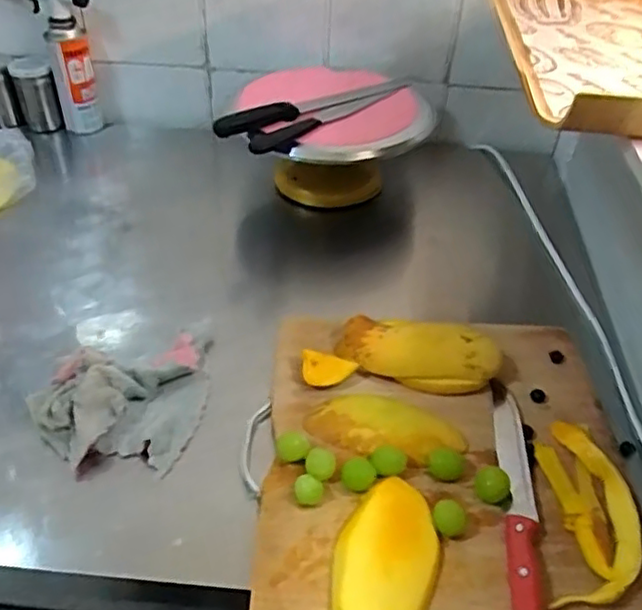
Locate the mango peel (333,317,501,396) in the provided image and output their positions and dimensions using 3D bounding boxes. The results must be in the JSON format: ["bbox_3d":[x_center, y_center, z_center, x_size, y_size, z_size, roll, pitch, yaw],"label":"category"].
[{"bbox_3d":[0.103,0.045,0.683,0.168,0.049,0.079,11,42,10],"label":"mango peel"}]

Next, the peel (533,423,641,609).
[{"bbox_3d":[0.237,0.178,0.566,0.077,0.018,0.174,5,41,3],"label":"peel"}]

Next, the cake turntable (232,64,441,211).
[{"bbox_3d":[0.011,-0.232,0.932,0.269,0.139,0.240,1,41,-2],"label":"cake turntable"}]

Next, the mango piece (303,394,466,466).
[{"bbox_3d":[0.063,0.114,0.623,0.150,0.022,0.067,7,41,5],"label":"mango piece"}]

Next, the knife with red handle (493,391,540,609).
[{"bbox_3d":[0.177,0.171,0.572,0.030,0.017,0.265,7,41,5],"label":"knife with red handle"}]

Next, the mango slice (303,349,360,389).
[{"bbox_3d":[0.008,0.067,0.669,0.056,0.018,0.032,5,41,2],"label":"mango slice"}]

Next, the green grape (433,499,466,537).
[{"bbox_3d":[0.108,0.182,0.544,0.027,0.024,0.022,17,43,16],"label":"green grape"}]

